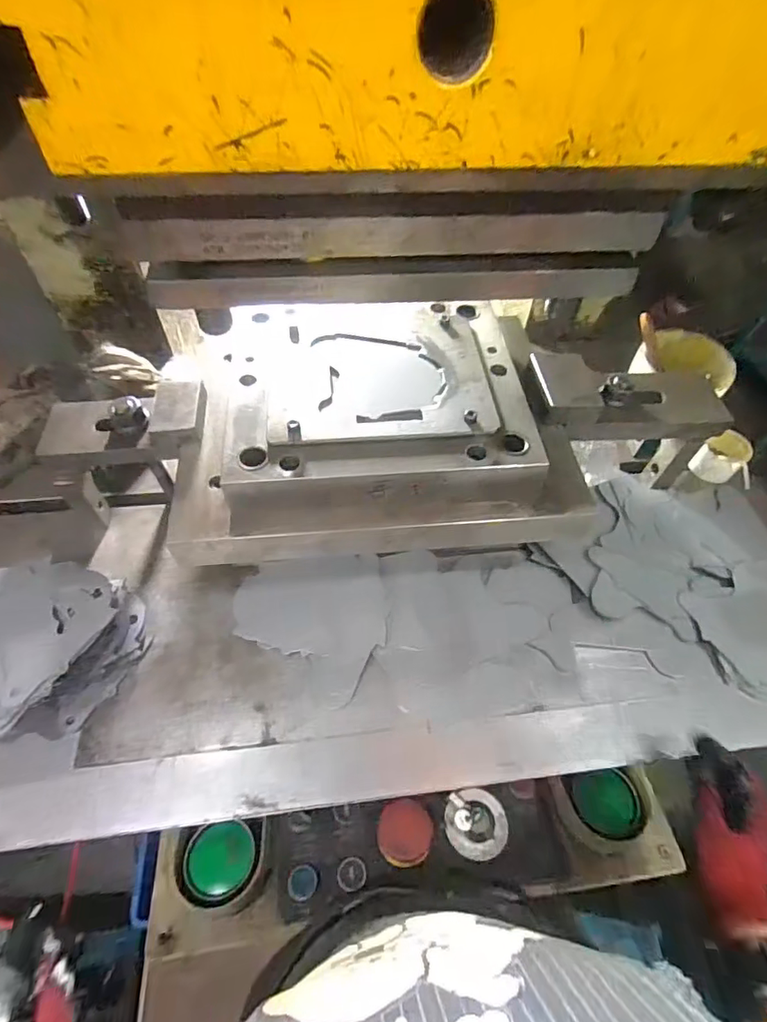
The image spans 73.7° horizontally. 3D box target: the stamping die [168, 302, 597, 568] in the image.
[{"bbox_3d":[-0.004,-0.102,0.581,0.417,0.085,0.305,-4,56,-5],"label":"stamping die"}]

